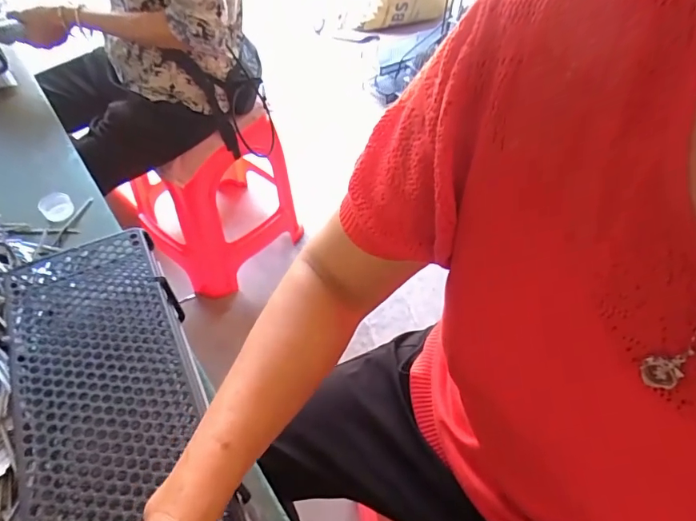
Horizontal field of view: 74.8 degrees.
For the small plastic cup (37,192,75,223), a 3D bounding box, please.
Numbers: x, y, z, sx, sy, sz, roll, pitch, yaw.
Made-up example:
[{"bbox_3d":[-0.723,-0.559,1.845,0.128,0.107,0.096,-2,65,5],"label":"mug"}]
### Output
[{"bbox_3d":[-0.414,-0.075,0.649,0.040,0.026,0.036,-30,58,-24],"label":"small plastic cup"}]

